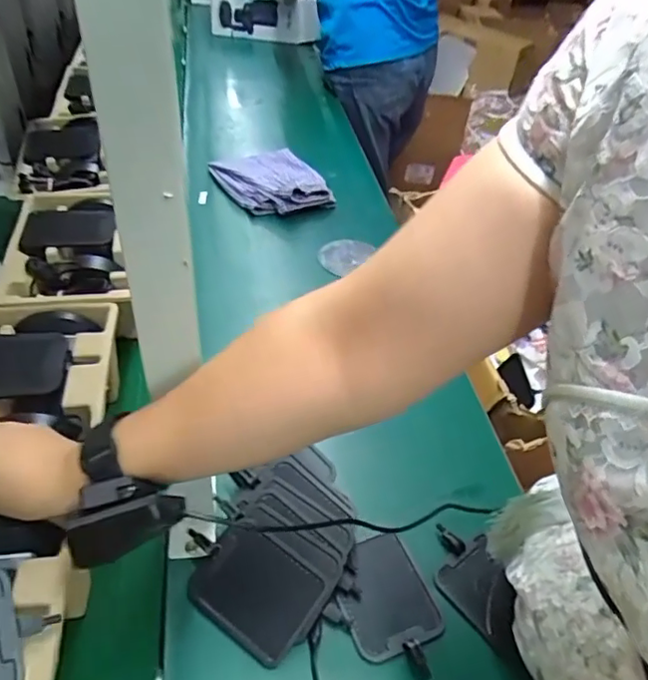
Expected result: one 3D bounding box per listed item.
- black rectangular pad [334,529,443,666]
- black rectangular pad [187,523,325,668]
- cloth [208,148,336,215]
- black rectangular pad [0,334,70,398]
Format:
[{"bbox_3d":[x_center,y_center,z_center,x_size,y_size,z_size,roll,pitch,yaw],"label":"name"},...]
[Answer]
[{"bbox_3d":[0.049,0.216,0.488,0.074,0.007,0.091,-14,47,-20],"label":"black rectangular pad"},{"bbox_3d":[-0.058,0.206,0.477,0.099,0.005,0.078,28,62,21],"label":"black rectangular pad"},{"bbox_3d":[-0.091,-0.274,0.973,0.166,0.036,0.194,-19,49,-24],"label":"cloth"},{"bbox_3d":[-0.286,0.021,0.514,0.102,0.010,0.079,-9,49,-8],"label":"black rectangular pad"}]

